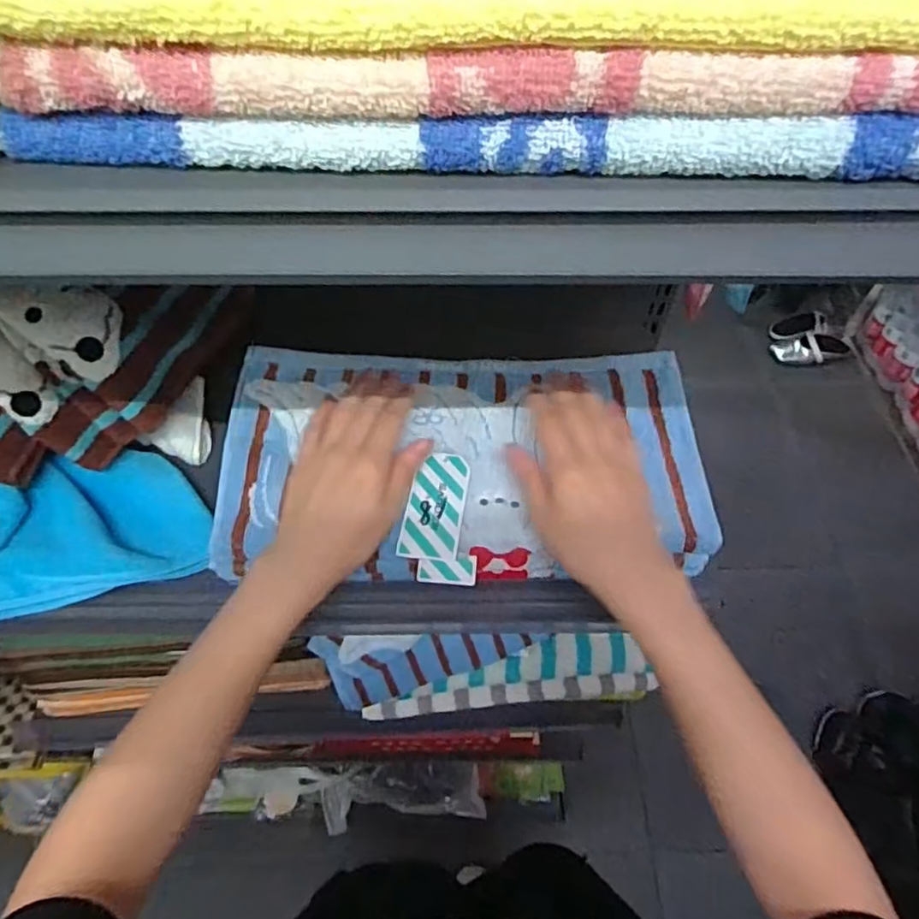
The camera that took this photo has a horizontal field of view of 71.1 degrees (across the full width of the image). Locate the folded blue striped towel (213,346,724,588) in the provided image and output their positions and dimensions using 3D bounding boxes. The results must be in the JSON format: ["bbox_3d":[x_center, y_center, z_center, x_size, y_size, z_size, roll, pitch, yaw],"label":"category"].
[{"bbox_3d":[0.004,-0.001,0.482,0.341,0.042,0.186,1,57,-2],"label":"folded blue striped towel"}]

